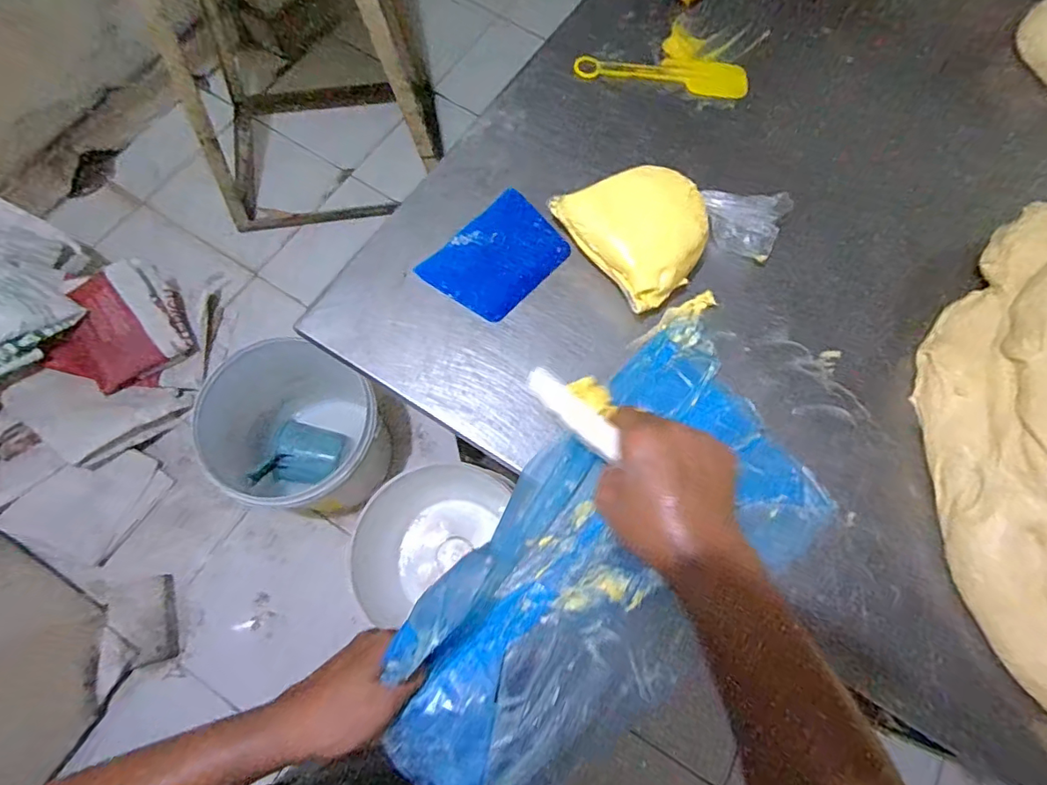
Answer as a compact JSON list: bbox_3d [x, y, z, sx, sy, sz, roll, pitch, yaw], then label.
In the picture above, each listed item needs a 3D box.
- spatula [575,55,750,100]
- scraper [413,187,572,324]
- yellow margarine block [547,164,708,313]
[{"bbox_3d":[0.157,-0.352,0.589,0.194,0.010,0.045,1,71,-4],"label":"spatula"},{"bbox_3d":[-0.023,-0.125,0.491,0.088,0.004,0.121,42,76,7],"label":"scraper"},{"bbox_3d":[0.106,-0.145,0.479,0.102,0.049,0.124,-33,76,-14],"label":"yellow margarine block"}]

